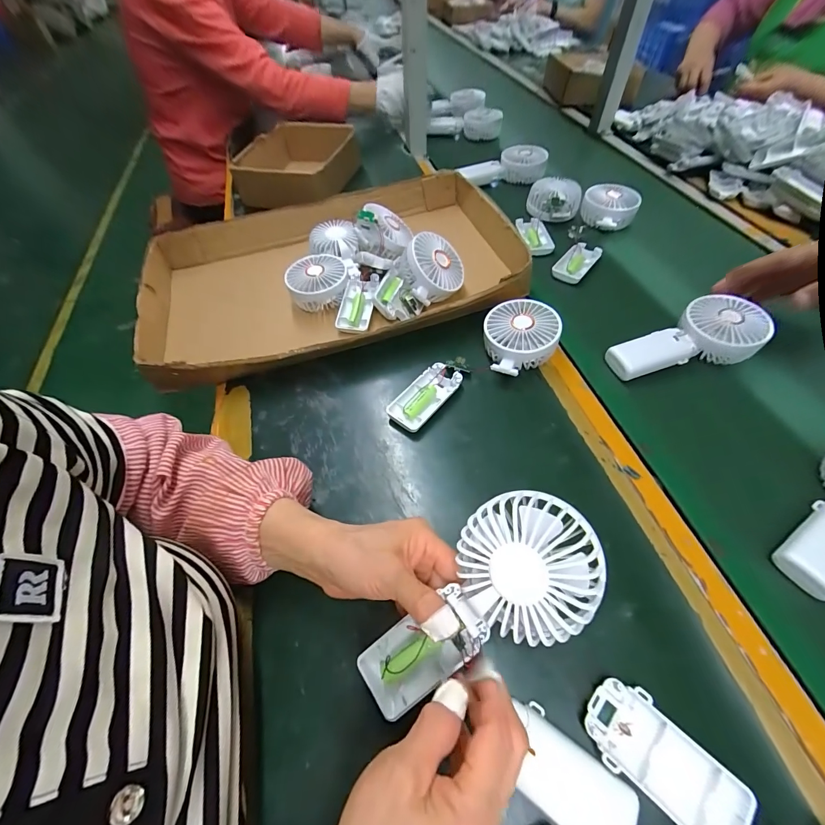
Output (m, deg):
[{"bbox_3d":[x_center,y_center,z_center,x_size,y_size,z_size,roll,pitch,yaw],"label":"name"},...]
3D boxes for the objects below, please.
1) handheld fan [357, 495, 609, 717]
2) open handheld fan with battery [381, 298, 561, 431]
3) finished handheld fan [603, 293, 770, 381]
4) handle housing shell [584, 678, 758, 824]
[{"bbox_3d":[0.038,0.128,0.239,0.175,0.039,0.074,-50,57,20],"label":"handheld fan"},{"bbox_3d":[0.069,-0.057,0.425,0.221,0.048,0.085,-29,58,-16],"label":"open handheld fan with battery"},{"bbox_3d":[0.325,-0.081,0.435,0.174,0.036,0.086,-21,56,-11],"label":"finished handheld fan"},{"bbox_3d":[0.164,0.230,0.245,0.095,0.016,0.048,38,65,26],"label":"handle housing shell"}]

